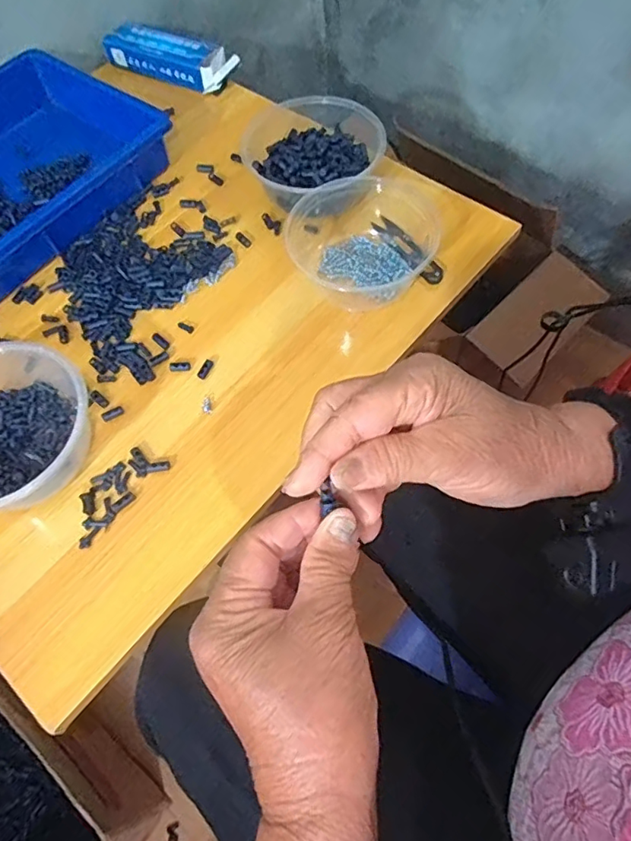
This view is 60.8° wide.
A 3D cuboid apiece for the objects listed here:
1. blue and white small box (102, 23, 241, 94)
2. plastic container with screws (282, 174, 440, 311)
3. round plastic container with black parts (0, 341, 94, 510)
[{"bbox_3d":[-0.185,-0.464,0.689,0.180,0.039,0.057,25,66,15],"label":"blue and white small box"},{"bbox_3d":[0.055,-0.181,0.512,0.150,0.058,0.137,-7,62,-1],"label":"plastic container with screws"},{"bbox_3d":[-0.259,0.008,0.438,0.138,0.054,0.136,-1,62,3],"label":"round plastic container with black parts"}]

